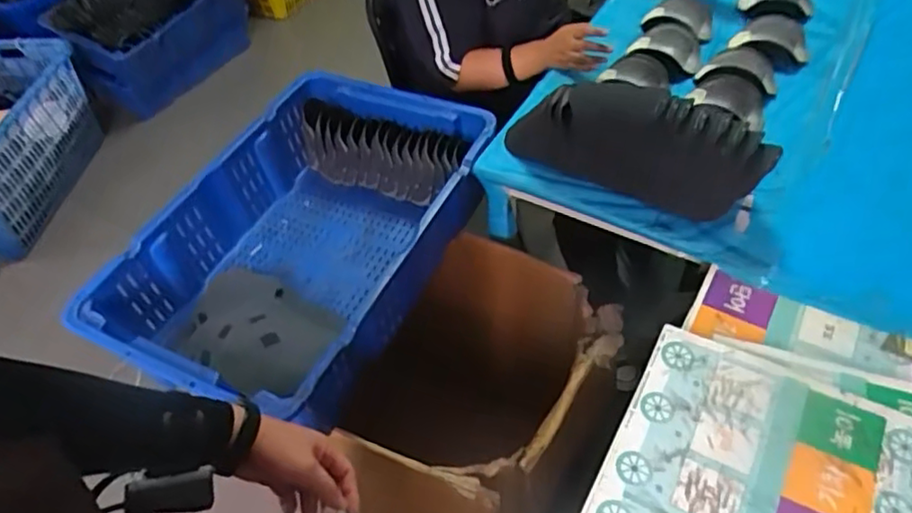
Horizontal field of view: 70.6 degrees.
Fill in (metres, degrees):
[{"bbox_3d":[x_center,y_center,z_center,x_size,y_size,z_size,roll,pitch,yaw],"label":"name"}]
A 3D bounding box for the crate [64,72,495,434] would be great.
[{"bbox_3d":[-0.247,-0.028,1.119,0.441,0.204,0.636,18,54,19],"label":"crate"}]

